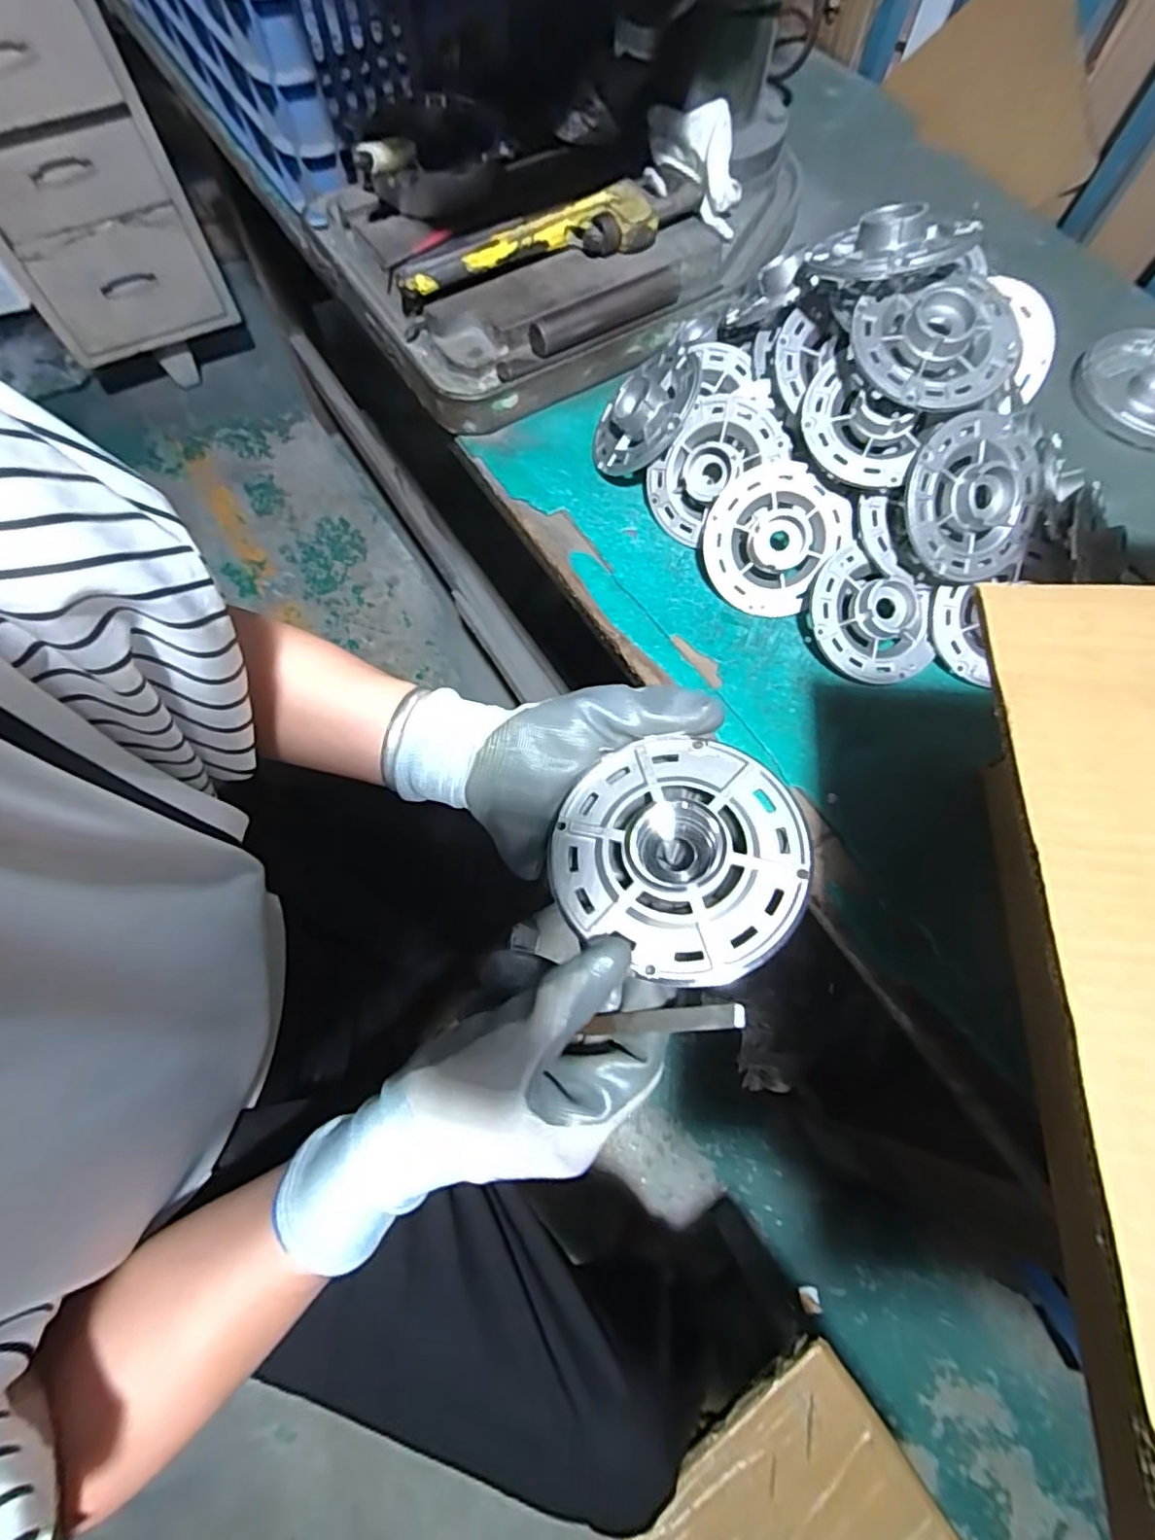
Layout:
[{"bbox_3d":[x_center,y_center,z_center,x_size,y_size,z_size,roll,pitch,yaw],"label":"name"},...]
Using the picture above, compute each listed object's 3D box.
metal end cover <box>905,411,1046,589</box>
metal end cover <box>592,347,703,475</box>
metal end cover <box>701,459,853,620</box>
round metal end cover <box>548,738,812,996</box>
[{"bbox_3d":[0.284,-0.191,0.441,0.109,0.021,0.108,13,99,-15],"label":"metal end cover"},{"bbox_3d":[0.052,-0.301,0.527,0.102,0.026,0.096,-7,76,41],"label":"metal end cover"},{"bbox_3d":[0.149,-0.176,0.481,0.097,0.018,0.105,26,106,-1],"label":"metal end cover"},{"bbox_3d":[0.044,0.036,0.273,0.102,0.021,0.105,1,69,-2],"label":"round metal end cover"}]

